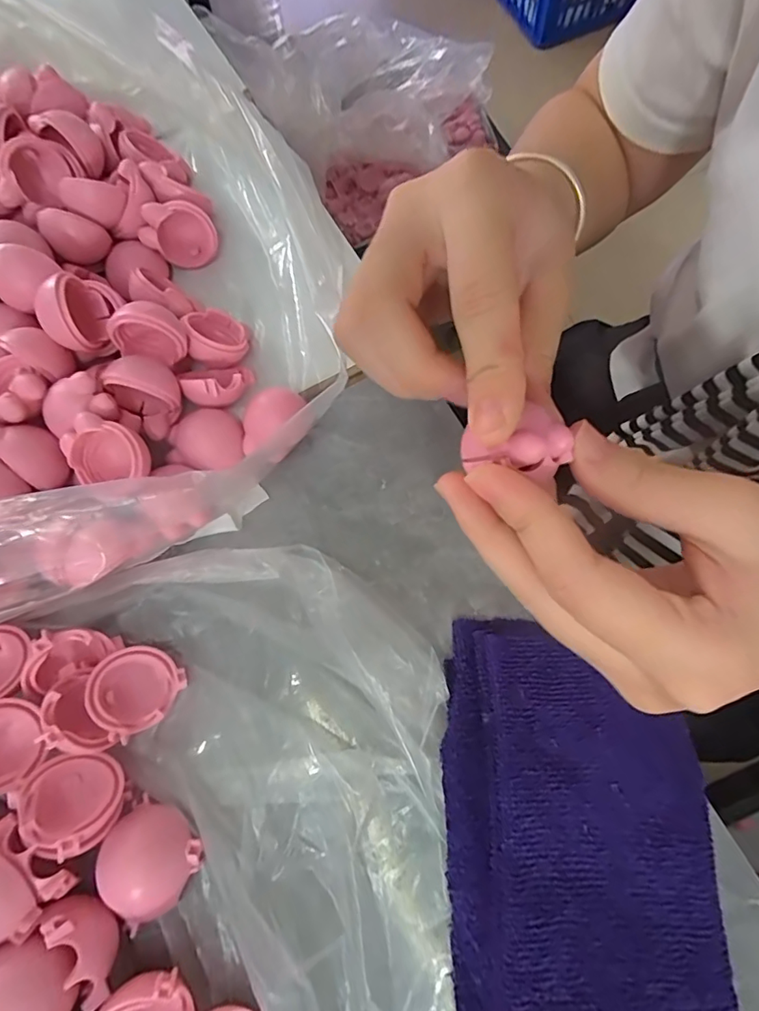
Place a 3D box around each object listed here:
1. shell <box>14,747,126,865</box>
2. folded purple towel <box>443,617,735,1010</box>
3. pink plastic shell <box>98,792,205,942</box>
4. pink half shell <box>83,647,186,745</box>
[{"bbox_3d":[-0.101,0.098,0.167,0.030,0.012,0.029,20,31,11],"label":"shell"},{"bbox_3d":[0.065,0.113,0.161,0.082,0.021,0.146,0,71,3],"label":"folded purple towel"},{"bbox_3d":[-0.076,0.117,0.167,0.030,0.016,0.027,37,76,14],"label":"pink plastic shell"},{"bbox_3d":[-0.089,0.067,0.184,0.029,0.012,0.029,8,62,-14],"label":"pink half shell"}]

